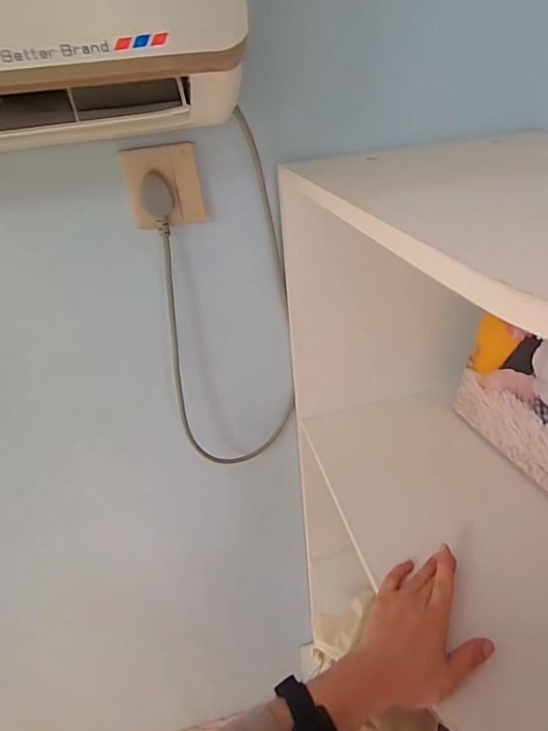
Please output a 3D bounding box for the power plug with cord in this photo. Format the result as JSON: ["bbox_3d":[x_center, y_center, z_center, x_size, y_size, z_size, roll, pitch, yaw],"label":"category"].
[{"bbox_3d":[-0.065,-0.049,0.604,0.172,0.489,0.085,-5,32,2],"label":"power plug with cord"}]

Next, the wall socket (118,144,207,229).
[{"bbox_3d":[-0.128,-0.210,0.507,0.084,0.088,0.014,-15,33,-15],"label":"wall socket"}]

